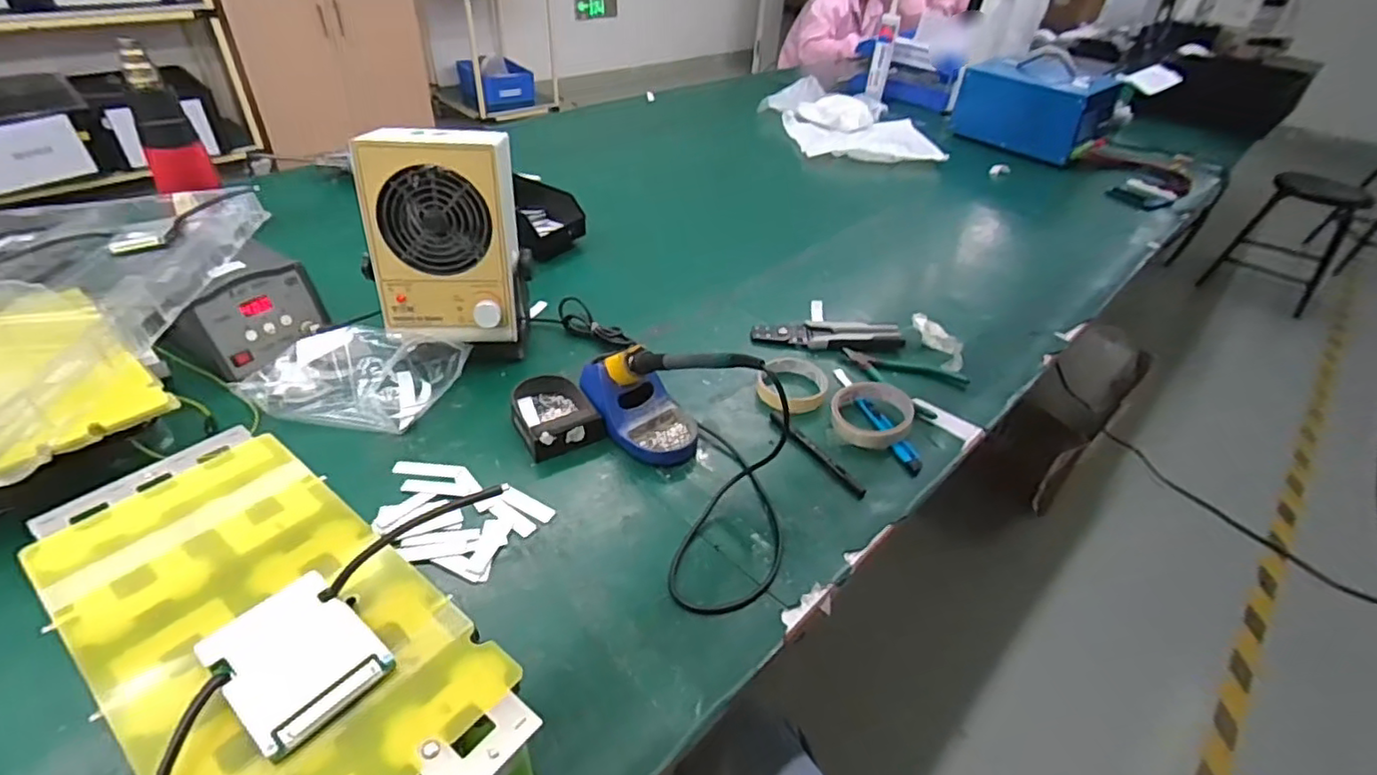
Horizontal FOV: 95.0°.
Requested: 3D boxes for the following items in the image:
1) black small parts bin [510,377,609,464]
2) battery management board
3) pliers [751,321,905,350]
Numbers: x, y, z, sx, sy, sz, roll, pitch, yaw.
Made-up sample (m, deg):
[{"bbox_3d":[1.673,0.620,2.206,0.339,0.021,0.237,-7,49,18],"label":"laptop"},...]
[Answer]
[{"bbox_3d":[-0.143,0.026,0.674,0.079,0.031,0.101,-15,44,-24],"label":"black small parts bin"},{"bbox_3d":[-0.195,0.131,0.313,0.080,0.009,0.060,31,46,27],"label":"battery management board"},{"bbox_3d":[0.184,-0.070,0.837,0.194,0.020,0.057,0,40,-7],"label":"pliers"}]

